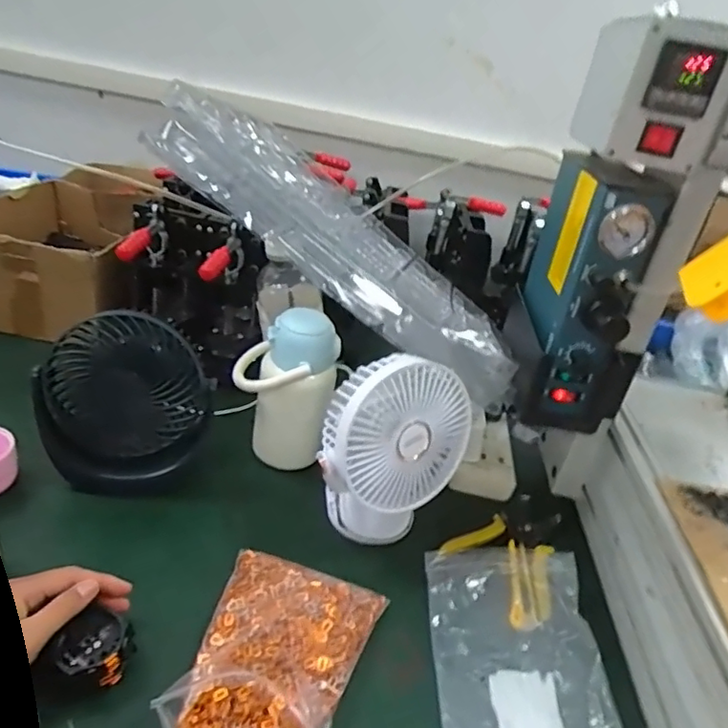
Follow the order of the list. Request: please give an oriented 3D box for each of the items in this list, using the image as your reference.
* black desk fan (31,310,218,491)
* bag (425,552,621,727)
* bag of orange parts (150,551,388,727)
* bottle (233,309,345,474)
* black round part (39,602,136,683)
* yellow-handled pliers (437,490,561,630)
[{"bbox_3d":[-0.238,0.039,0.573,0.162,0.167,0.069,3,31,-12],"label":"black desk fan"},{"bbox_3d":[0.135,0.256,0.489,0.145,0.027,0.216,8,31,-5],"label":"bag"},{"bbox_3d":[-0.068,0.227,0.448,0.129,0.029,0.170,14,33,9],"label":"bag of orange parts"},{"bbox_3d":[-0.088,0.026,0.638,0.110,0.172,0.068,6,32,-3],"label":"bottle"},{"bbox_3d":[-0.202,0.215,0.430,0.047,0.027,0.047,6,32,-4],"label":"black round part"},{"bbox_3d":[0.171,0.197,0.602,0.161,0.016,0.112,-19,42,-40],"label":"yellow-handled pliers"}]

